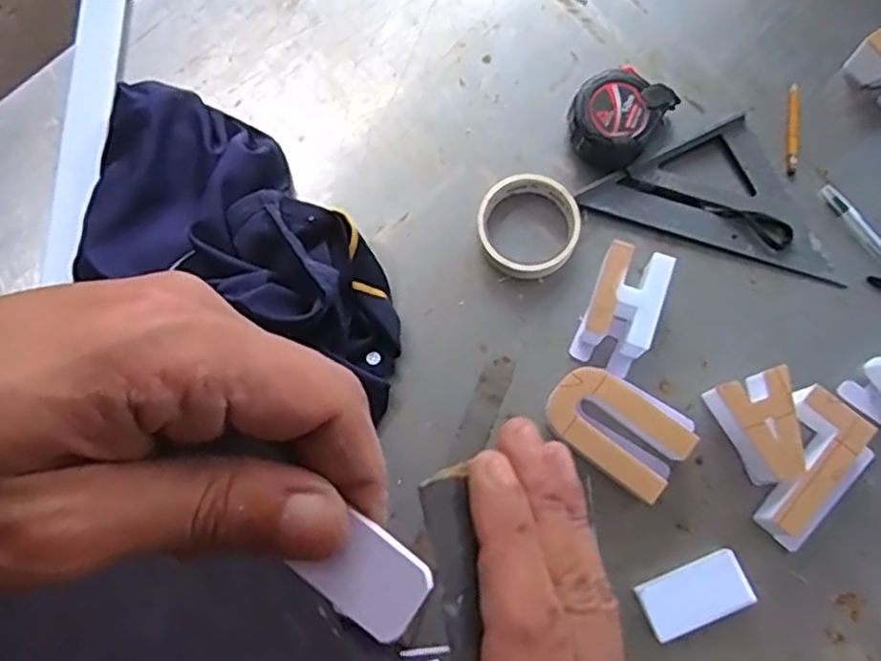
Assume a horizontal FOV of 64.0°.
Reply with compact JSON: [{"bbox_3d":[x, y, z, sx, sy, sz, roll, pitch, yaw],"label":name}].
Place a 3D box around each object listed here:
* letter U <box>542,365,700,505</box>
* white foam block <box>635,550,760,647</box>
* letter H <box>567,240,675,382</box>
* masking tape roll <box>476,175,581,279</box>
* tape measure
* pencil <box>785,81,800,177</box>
[{"bbox_3d":[0.143,0.082,0.582,0.114,0.049,0.073,35,80,10],"label":"letter U"},{"bbox_3d":[0.201,0.209,0.558,0.084,0.021,0.042,-23,77,0],"label":"white foam block"},{"bbox_3d":[0.156,-0.019,0.605,0.058,0.045,0.101,22,79,7],"label":"letter H"},{"bbox_3d":[0.078,-0.093,0.632,0.088,0.024,0.094,-1,78,4],"label":"masking tape roll"},{"bbox_3d":[0.159,-0.192,0.645,0.080,0.041,0.092,31,80,9],"label":"tape measure"},{"bbox_3d":[0.327,-0.187,0.651,0.011,0.010,0.091,6,79,6],"label":"pencil"}]

